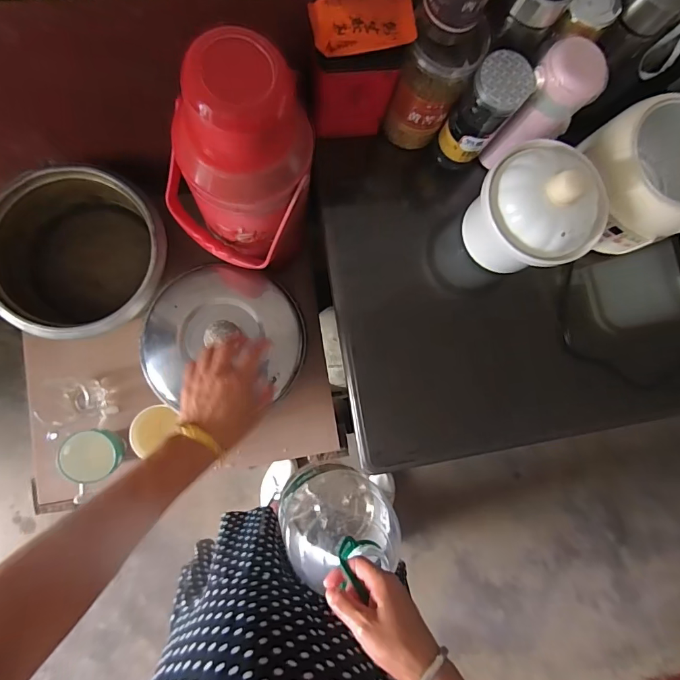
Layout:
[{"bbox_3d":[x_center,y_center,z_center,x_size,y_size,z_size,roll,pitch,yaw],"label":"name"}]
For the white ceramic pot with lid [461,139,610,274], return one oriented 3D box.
[{"bbox_3d":[0.229,-0.150,0.502,0.120,0.140,0.130,1,85,-8],"label":"white ceramic pot with lid"}]

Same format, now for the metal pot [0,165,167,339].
[{"bbox_3d":[-0.390,-0.124,0.672,0.246,0.154,0.231,1,85,-8],"label":"metal pot"}]

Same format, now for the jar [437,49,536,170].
[{"bbox_3d":[0.163,-0.264,0.502,0.057,0.140,0.060,1,85,-8],"label":"jar"}]

